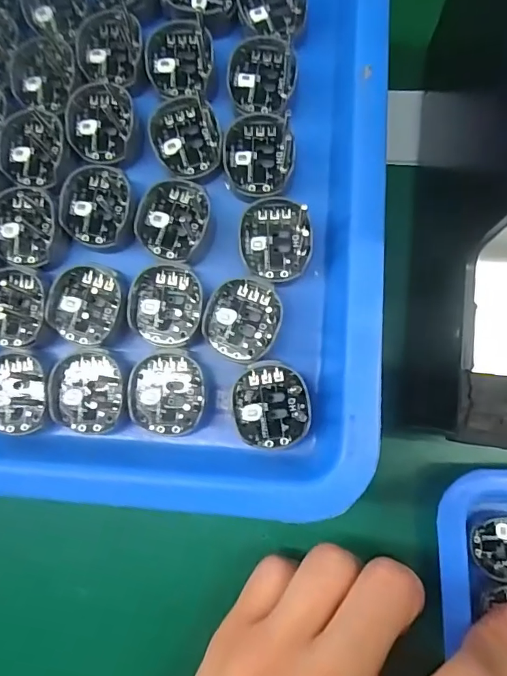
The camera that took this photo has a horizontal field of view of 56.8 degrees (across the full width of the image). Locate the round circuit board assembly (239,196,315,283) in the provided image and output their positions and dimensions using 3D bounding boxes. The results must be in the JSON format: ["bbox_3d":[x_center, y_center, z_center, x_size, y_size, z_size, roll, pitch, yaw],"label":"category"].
[{"bbox_3d":[0.008,-0.034,0.160,0.024,0.005,0.028,1,79,4],"label":"round circuit board assembly"}]

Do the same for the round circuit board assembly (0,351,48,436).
[{"bbox_3d":[-0.081,0.019,0.157,0.022,0.007,0.027,-10,79,2],"label":"round circuit board assembly"}]

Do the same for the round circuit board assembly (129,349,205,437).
[{"bbox_3d":[-0.028,0.018,0.153,0.023,0.004,0.027,0,79,4],"label":"round circuit board assembly"}]

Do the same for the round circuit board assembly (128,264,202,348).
[{"bbox_3d":[-0.030,-0.011,0.158,0.023,0.004,0.027,0,79,4],"label":"round circuit board assembly"}]

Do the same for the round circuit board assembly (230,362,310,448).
[{"bbox_3d":[0.006,0.022,0.153,0.025,0.005,0.027,-1,79,4],"label":"round circuit board assembly"}]

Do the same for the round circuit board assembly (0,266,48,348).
[{"bbox_3d":[-0.082,-0.012,0.159,0.023,0.007,0.027,8,80,5],"label":"round circuit board assembly"}]

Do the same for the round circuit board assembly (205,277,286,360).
[{"bbox_3d":[-0.004,-0.007,0.156,0.024,0.005,0.027,25,82,8],"label":"round circuit board assembly"}]

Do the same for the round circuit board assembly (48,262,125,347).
[{"bbox_3d":[-0.057,-0.012,0.159,0.024,0.004,0.026,18,81,7],"label":"round circuit board assembly"}]

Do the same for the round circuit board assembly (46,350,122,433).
[{"bbox_3d":[-0.055,0.018,0.155,0.022,0.005,0.027,-3,79,3],"label":"round circuit board assembly"}]

